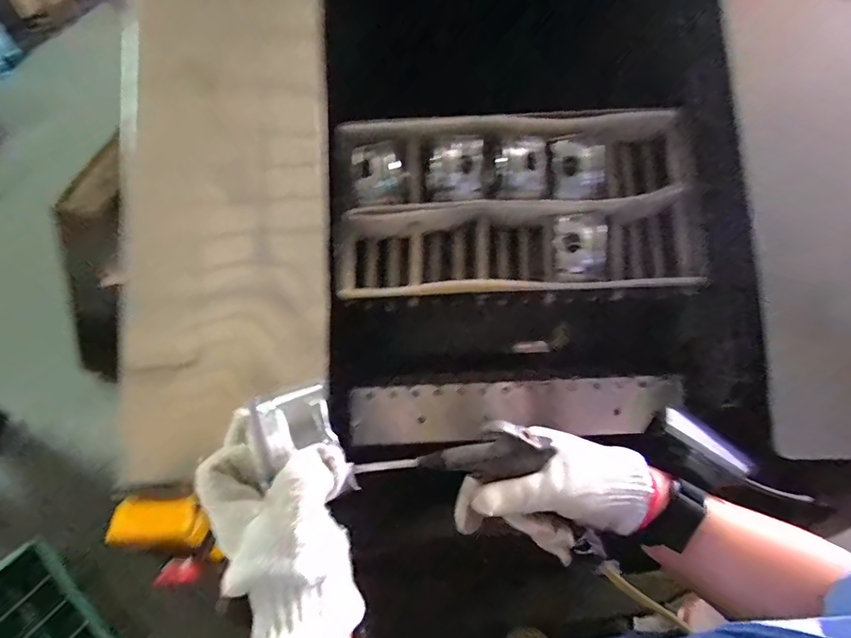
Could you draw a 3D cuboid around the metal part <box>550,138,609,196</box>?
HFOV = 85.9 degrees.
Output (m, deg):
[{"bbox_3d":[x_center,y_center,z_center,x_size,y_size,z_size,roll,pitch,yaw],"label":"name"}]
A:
[{"bbox_3d":[0.180,-0.176,0.540,0.064,0.063,0.016,5,34,6],"label":"metal part"}]

